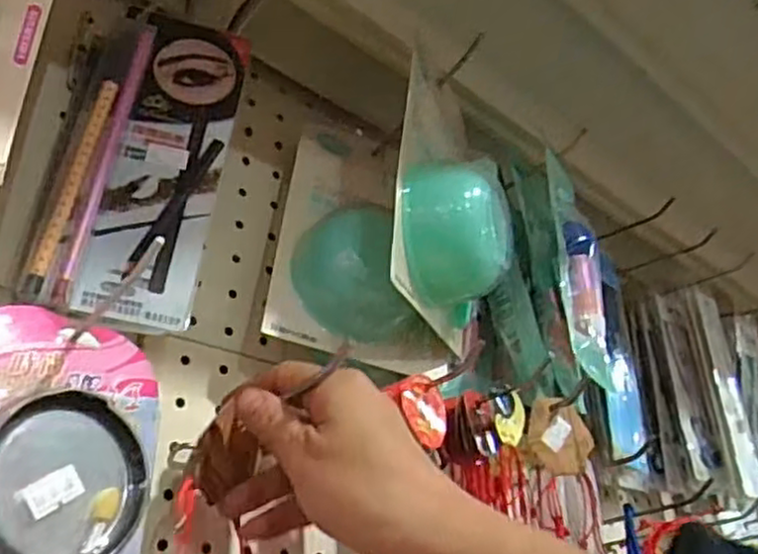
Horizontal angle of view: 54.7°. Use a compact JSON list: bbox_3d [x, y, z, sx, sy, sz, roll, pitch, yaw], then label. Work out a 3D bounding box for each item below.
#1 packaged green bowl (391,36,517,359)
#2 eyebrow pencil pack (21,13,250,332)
[{"bbox_3d":[0.047,-0.052,0.446,0.063,0.161,0.108,-4,-27,9],"label":"packaged green bowl"},{"bbox_3d":[-0.120,-0.065,0.381,0.082,0.179,0.017,9,-28,-16],"label":"eyebrow pencil pack"}]

